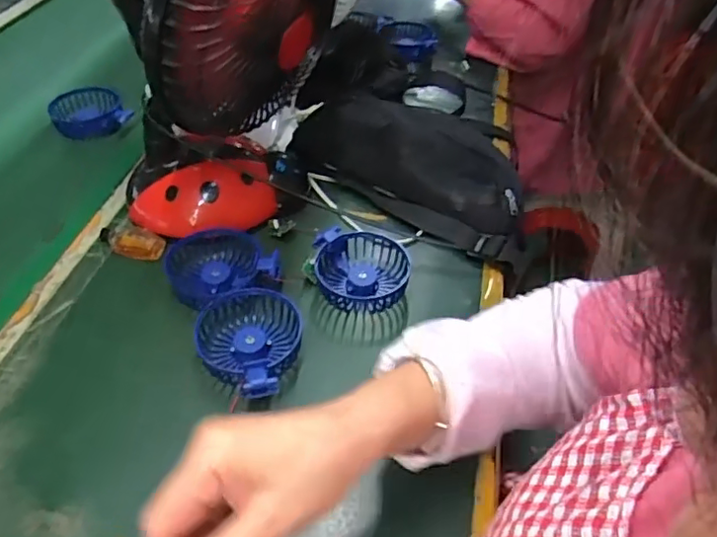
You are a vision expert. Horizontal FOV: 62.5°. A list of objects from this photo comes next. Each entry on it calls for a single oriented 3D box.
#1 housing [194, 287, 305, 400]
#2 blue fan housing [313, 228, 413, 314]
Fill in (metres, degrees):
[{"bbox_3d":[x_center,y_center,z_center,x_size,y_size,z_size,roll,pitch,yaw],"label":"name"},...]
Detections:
[{"bbox_3d":[-0.098,0.061,0.502,0.093,0.036,0.104,10,45,10],"label":"housing"},{"bbox_3d":[0.004,0.001,0.572,0.091,0.036,0.081,-7,44,-8],"label":"blue fan housing"}]

